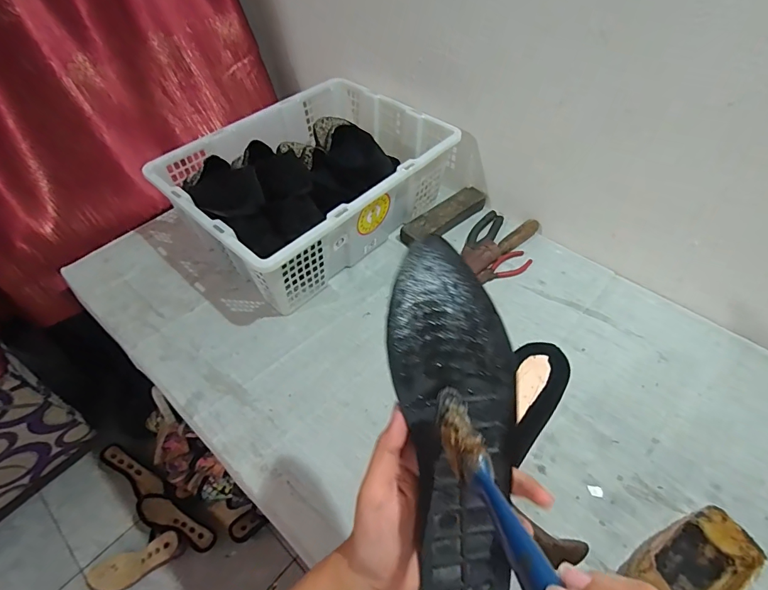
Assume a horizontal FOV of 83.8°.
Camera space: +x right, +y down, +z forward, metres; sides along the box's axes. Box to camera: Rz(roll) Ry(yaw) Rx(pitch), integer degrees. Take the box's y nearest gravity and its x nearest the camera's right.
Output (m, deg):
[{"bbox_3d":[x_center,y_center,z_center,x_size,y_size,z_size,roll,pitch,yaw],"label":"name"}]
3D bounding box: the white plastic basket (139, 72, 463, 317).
[{"bbox_3d":[-0.131,-0.219,0.840,0.354,0.180,0.498,35,59,26],"label":"white plastic basket"}]

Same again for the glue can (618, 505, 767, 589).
[{"bbox_3d":[0.346,0.305,0.480,0.129,0.066,0.081,-20,53,-15],"label":"glue can"}]

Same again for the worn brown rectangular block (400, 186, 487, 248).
[{"bbox_3d":[0.120,-0.158,0.871,0.209,0.039,0.055,-33,58,-24],"label":"worn brown rectangular block"}]

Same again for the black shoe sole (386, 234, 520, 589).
[{"bbox_3d":[0.045,0.082,0.270,0.074,0.015,0.233,-5,87,-3],"label":"black shoe sole"}]

